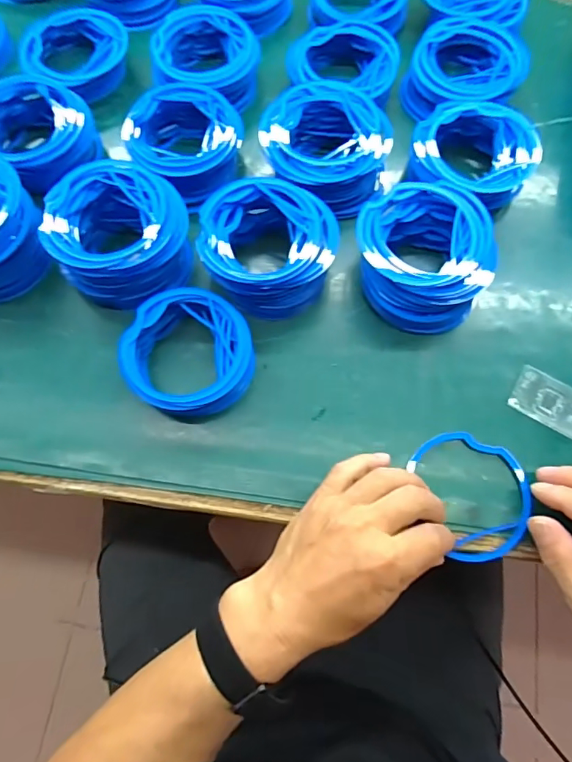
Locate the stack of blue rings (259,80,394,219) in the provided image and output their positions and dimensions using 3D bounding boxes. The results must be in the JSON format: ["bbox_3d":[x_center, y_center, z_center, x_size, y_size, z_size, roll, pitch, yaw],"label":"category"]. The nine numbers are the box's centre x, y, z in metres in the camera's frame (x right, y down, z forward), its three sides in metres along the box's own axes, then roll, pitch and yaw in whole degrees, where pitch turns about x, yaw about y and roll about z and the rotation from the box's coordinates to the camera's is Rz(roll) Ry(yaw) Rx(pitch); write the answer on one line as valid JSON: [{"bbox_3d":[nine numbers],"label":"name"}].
[{"bbox_3d":[0.034,-0.212,0.429,0.108,0.051,0.123,-32,75,-9],"label":"stack of blue rings"}]

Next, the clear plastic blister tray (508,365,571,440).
[{"bbox_3d":[0.213,0.017,0.378,0.058,0.005,0.041,31,75,9],"label":"clear plastic blister tray"}]

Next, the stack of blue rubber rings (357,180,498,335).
[{"bbox_3d":[0.114,-0.104,0.395,0.108,0.049,0.117,-12,73,-4],"label":"stack of blue rubber rings"}]

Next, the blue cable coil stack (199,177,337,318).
[{"bbox_3d":[-0.014,-0.111,0.400,0.109,0.058,0.105,-32,75,-9],"label":"blue cable coil stack"}]

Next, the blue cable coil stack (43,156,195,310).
[{"bbox_3d":[-0.138,-0.121,0.401,0.109,0.062,0.111,-42,77,-12],"label":"blue cable coil stack"}]

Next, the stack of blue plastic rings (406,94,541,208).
[{"bbox_3d":[0.166,-0.202,0.429,0.108,0.050,0.105,1,73,0],"label":"stack of blue plastic rings"}]

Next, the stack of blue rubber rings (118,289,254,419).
[{"bbox_3d":[-0.076,-0.021,0.378,0.098,0.033,0.097,23,74,7],"label":"stack of blue rubber rings"}]

